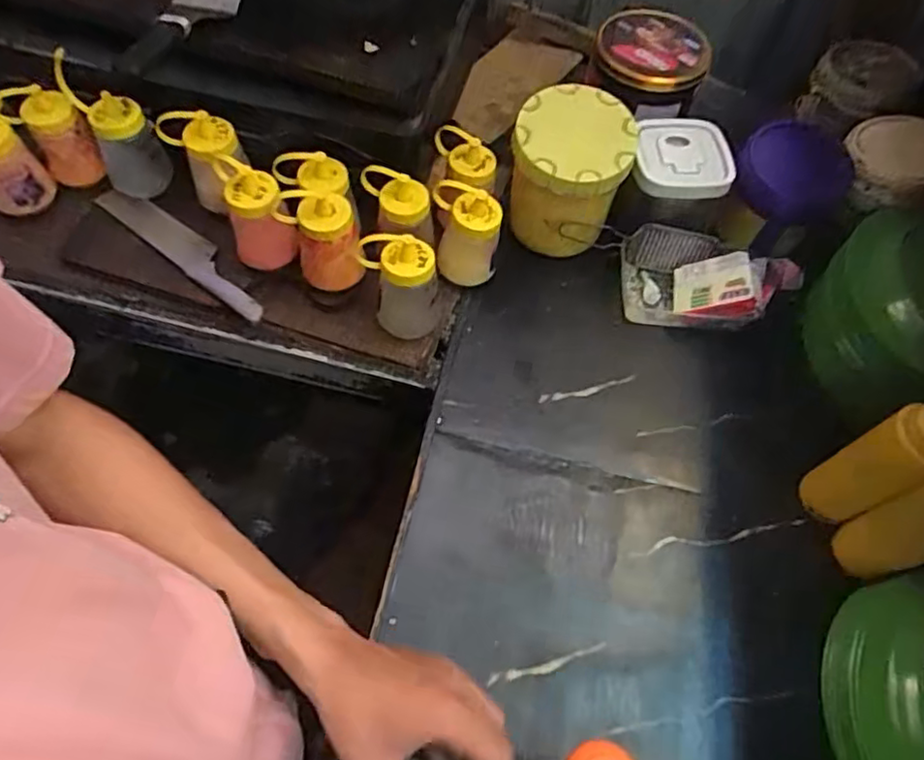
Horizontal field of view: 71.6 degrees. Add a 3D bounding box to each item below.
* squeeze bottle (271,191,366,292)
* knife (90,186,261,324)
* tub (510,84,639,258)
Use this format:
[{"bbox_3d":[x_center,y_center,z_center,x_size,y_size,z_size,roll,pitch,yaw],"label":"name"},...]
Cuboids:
[{"bbox_3d":[-0.154,-0.153,0.704,0.074,0.108,0.066,-17,63,-13],"label":"squeeze bottle"},{"bbox_3d":[-0.333,-0.159,0.768,0.275,0.013,0.047,36,65,16],"label":"knife"},{"bbox_3d":[0.131,-0.243,0.785,0.127,0.171,0.129,2,61,-3],"label":"tub"}]

